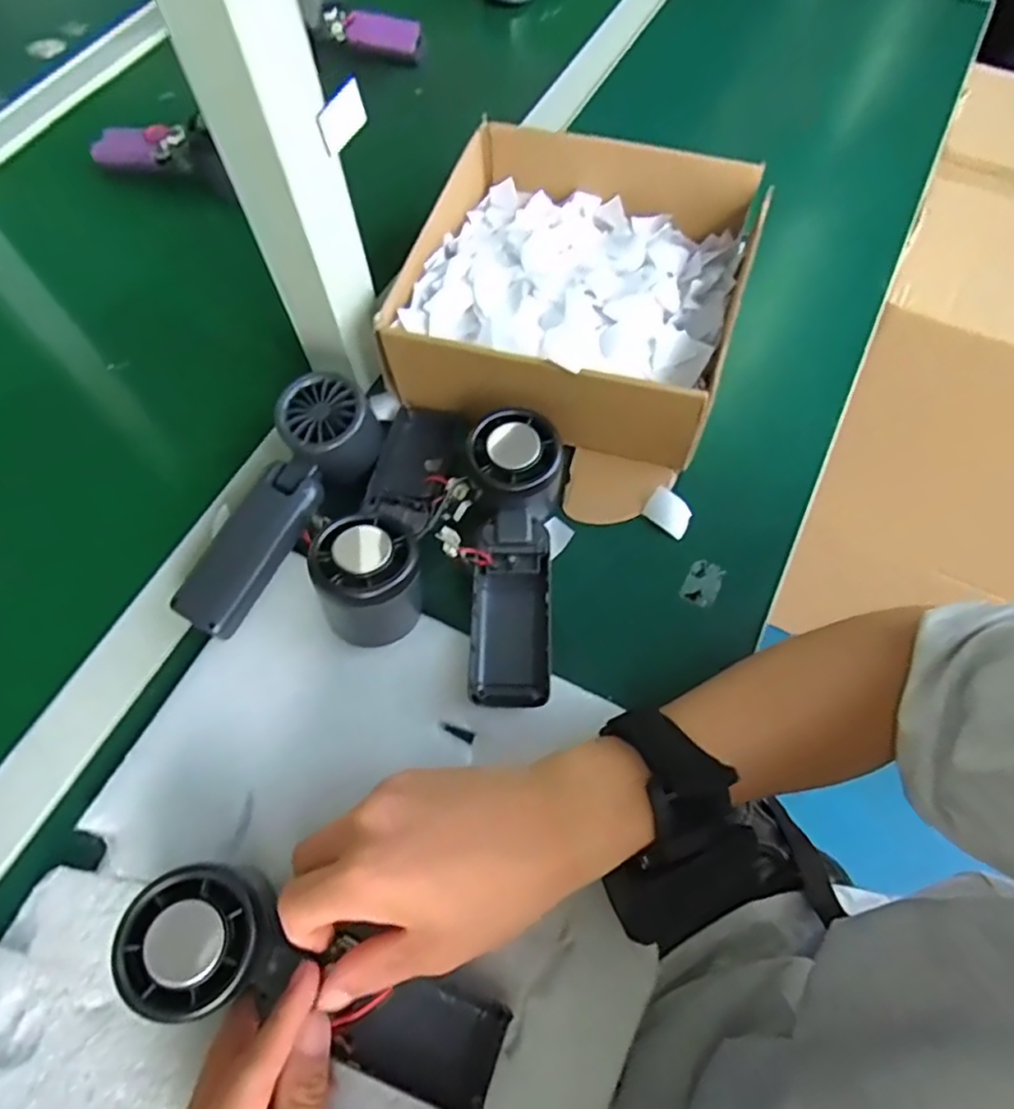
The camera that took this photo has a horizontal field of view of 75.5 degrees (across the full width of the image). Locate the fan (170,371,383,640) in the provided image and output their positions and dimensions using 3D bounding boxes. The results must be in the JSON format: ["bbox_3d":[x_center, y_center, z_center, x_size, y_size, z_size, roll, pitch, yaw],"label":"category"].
[{"bbox_3d":[-0.135,-0.030,0.393,0.052,0.044,0.163,29,81,14],"label":"fan"}]

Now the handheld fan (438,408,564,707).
[{"bbox_3d":[-0.002,0.002,0.376,0.060,0.042,0.161,2,78,2],"label":"handheld fan"}]

